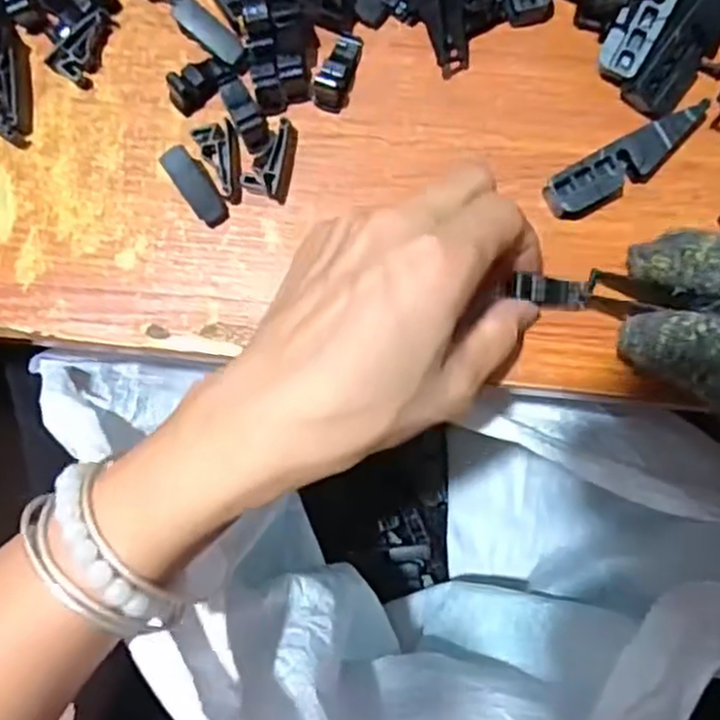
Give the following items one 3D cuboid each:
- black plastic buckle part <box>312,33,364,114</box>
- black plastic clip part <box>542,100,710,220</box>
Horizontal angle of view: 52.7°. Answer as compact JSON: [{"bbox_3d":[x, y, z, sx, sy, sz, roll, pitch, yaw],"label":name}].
[{"bbox_3d":[-0.009,-0.113,0.281,0.013,0.009,0.031,14,86,3],"label":"black plastic buckle part"},{"bbox_3d":[0.100,-0.073,0.272,0.064,0.013,0.018,-29,85,-1],"label":"black plastic clip part"}]

